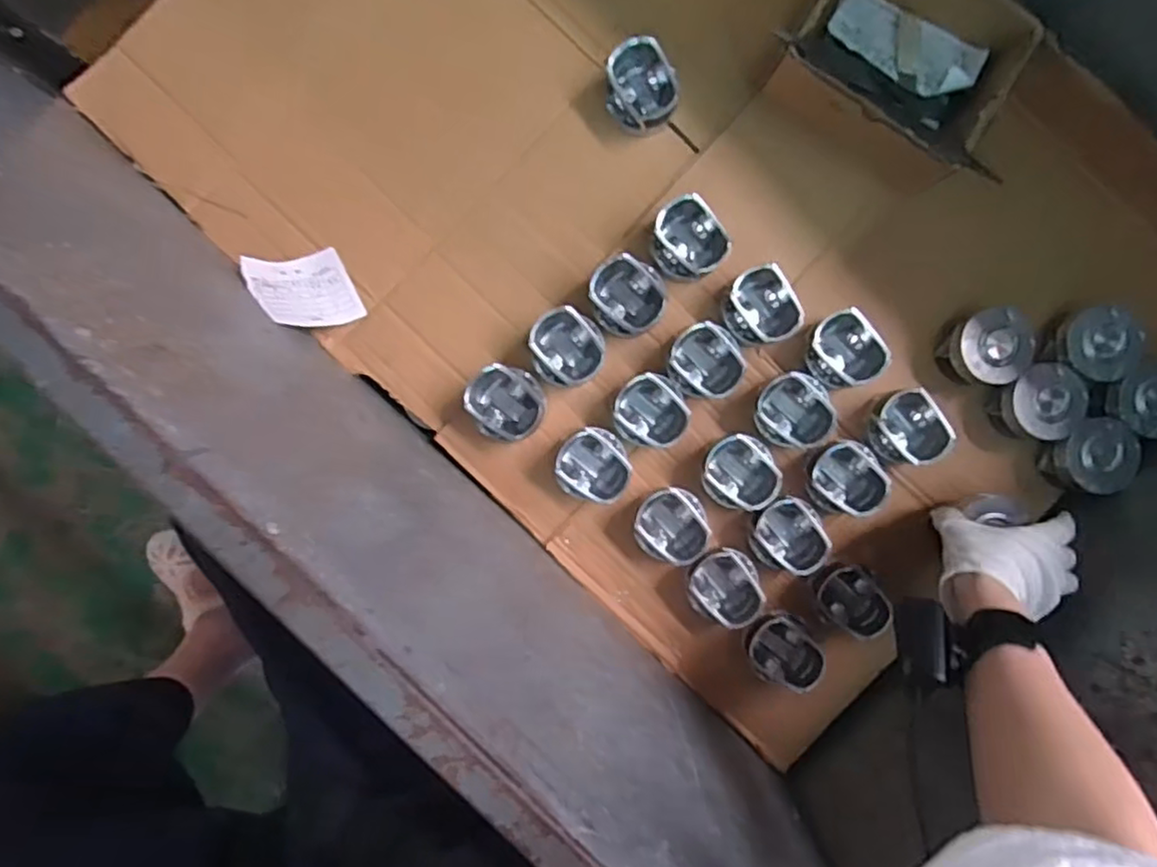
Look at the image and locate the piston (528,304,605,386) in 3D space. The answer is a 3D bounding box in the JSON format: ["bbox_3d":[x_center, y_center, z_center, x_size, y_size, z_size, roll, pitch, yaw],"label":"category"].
[{"bbox_3d":[-0.011,-0.086,0.669,0.070,0.057,0.071,0,92,0],"label":"piston"}]

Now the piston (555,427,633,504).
[{"bbox_3d":[0.016,0.031,0.675,0.077,0.039,0.072,0,92,0],"label":"piston"}]

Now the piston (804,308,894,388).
[{"bbox_3d":[0.264,-0.083,0.664,0.072,0.040,0.077,-28,92,1],"label":"piston"}]

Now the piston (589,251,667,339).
[{"bbox_3d":[0.048,-0.136,0.667,0.072,0.049,0.071,0,92,0],"label":"piston"}]

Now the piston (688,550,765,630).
[{"bbox_3d":[0.153,0.160,0.677,0.073,0.037,0.080,0,92,0],"label":"piston"}]

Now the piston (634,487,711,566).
[{"bbox_3d":[0.095,0.094,0.679,0.075,0.036,0.076,0,92,0],"label":"piston"}]

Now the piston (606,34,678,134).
[{"bbox_3d":[0.063,-0.342,0.657,0.076,0.056,0.073,2,92,0],"label":"piston"}]

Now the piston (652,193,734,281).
[{"bbox_3d":[0.105,-0.188,0.655,0.075,0.047,0.075,-37,92,1],"label":"piston"}]

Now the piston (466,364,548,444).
[{"bbox_3d":[-0.072,-0.029,0.667,0.075,0.054,0.071,0,92,0],"label":"piston"}]

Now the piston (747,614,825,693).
[{"bbox_3d":[0.212,0.221,0.684,0.080,0.046,0.069,37,92,-1],"label":"piston"}]

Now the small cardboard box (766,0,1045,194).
[{"bbox_3d":[0.310,-0.348,0.641,0.218,0.095,0.171,42,91,-1],"label":"small cardboard box"}]

